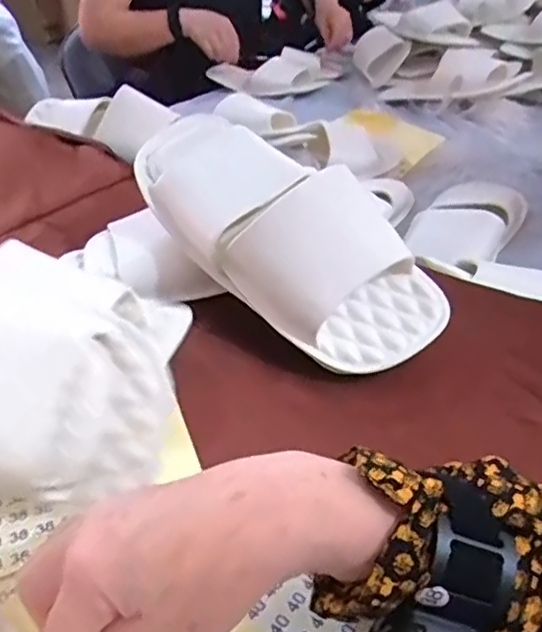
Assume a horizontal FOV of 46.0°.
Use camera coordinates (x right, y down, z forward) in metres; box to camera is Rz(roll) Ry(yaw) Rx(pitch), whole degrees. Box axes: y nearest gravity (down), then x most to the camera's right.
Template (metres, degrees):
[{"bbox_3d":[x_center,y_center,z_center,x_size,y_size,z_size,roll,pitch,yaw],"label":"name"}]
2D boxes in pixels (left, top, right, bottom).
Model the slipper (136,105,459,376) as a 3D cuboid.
[{"bbox_3d":[0.006,-0.071,0.484,0.285,0.074,0.114,40,52,21],"label":"slipper"}]

